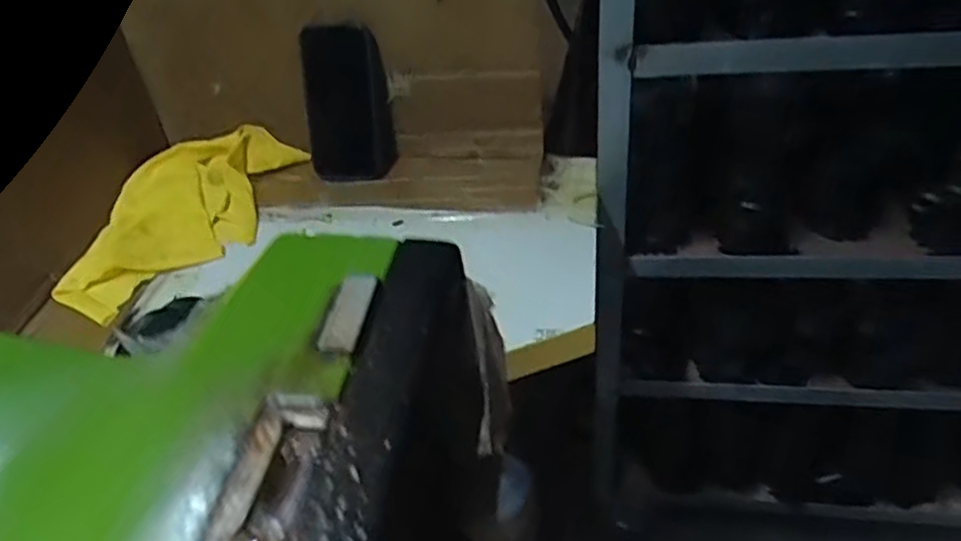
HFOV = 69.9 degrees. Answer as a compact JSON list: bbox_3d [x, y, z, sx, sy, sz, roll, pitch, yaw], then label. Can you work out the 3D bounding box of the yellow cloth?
[{"bbox_3d":[-0.347,-0.066,0.776,0.191,0.044,0.310,6,41,14],"label":"yellow cloth"}]

